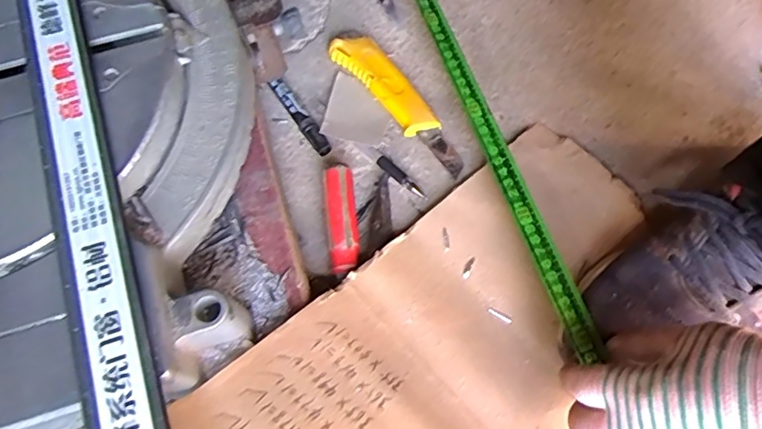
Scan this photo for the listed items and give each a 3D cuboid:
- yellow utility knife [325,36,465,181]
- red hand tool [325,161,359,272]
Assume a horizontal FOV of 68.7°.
[{"bbox_3d":[0.014,-0.104,0.494,0.034,0.019,0.172,-34,71,-16],"label":"yellow utility knife"},{"bbox_3d":[-0.031,0.003,0.437,0.023,0.023,0.083,-5,66,-4],"label":"red hand tool"}]

